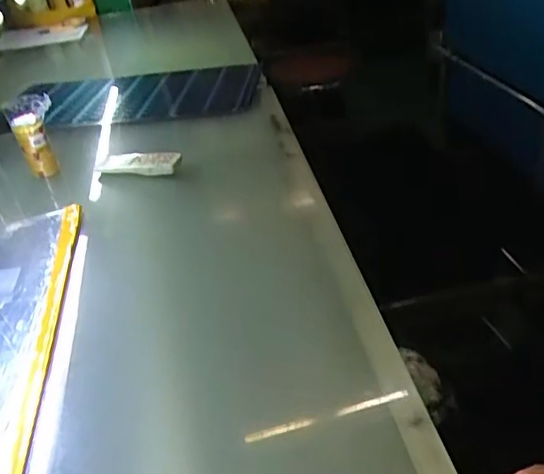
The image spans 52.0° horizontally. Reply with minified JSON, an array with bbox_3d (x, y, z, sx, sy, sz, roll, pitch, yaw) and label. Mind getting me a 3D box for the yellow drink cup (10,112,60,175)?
[{"bbox_3d":[-0.408,-0.158,0.958,0.043,0.107,0.044,-5,35,4],"label":"yellow drink cup"}]

